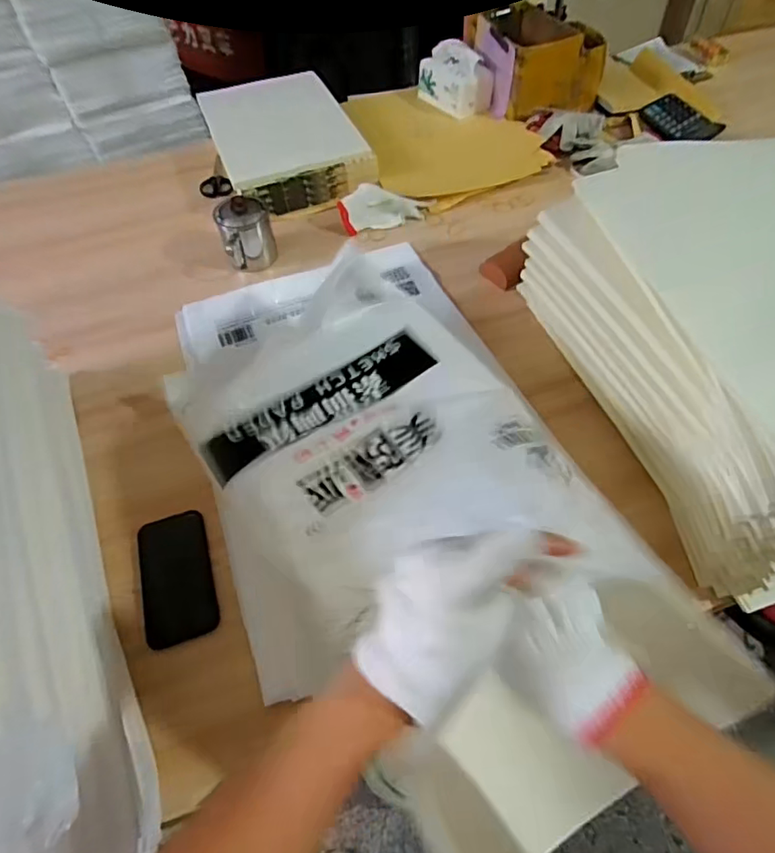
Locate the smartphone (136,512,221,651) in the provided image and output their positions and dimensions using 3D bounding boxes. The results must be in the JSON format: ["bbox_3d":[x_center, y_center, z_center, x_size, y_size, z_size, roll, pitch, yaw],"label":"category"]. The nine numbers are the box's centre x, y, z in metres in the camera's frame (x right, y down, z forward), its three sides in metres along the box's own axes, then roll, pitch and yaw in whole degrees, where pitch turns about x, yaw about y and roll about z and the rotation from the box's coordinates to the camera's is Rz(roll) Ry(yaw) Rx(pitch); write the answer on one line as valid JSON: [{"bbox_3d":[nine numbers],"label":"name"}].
[{"bbox_3d":[-0.244,0.174,0.628,0.077,0.013,0.145,-11,63,-17],"label":"smartphone"}]

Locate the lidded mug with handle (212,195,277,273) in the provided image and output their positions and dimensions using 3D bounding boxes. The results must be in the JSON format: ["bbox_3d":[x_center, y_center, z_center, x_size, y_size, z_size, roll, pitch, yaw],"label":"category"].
[{"bbox_3d":[-0.232,-0.317,0.893,0.085,0.094,0.079,-15,56,-7],"label":"lidded mug with handle"}]

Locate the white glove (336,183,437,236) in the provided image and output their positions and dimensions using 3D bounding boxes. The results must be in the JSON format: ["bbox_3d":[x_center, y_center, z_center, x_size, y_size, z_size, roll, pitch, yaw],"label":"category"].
[{"bbox_3d":[0.002,-0.403,0.990,0.179,0.057,0.054,-12,56,-5],"label":"white glove"}]

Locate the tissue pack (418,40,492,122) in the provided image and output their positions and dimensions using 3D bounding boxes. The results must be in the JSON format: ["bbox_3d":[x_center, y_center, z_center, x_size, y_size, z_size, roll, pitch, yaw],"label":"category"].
[{"bbox_3d":[0.143,-0.759,1.174,0.110,0.094,0.149,-33,60,-18],"label":"tissue pack"}]

